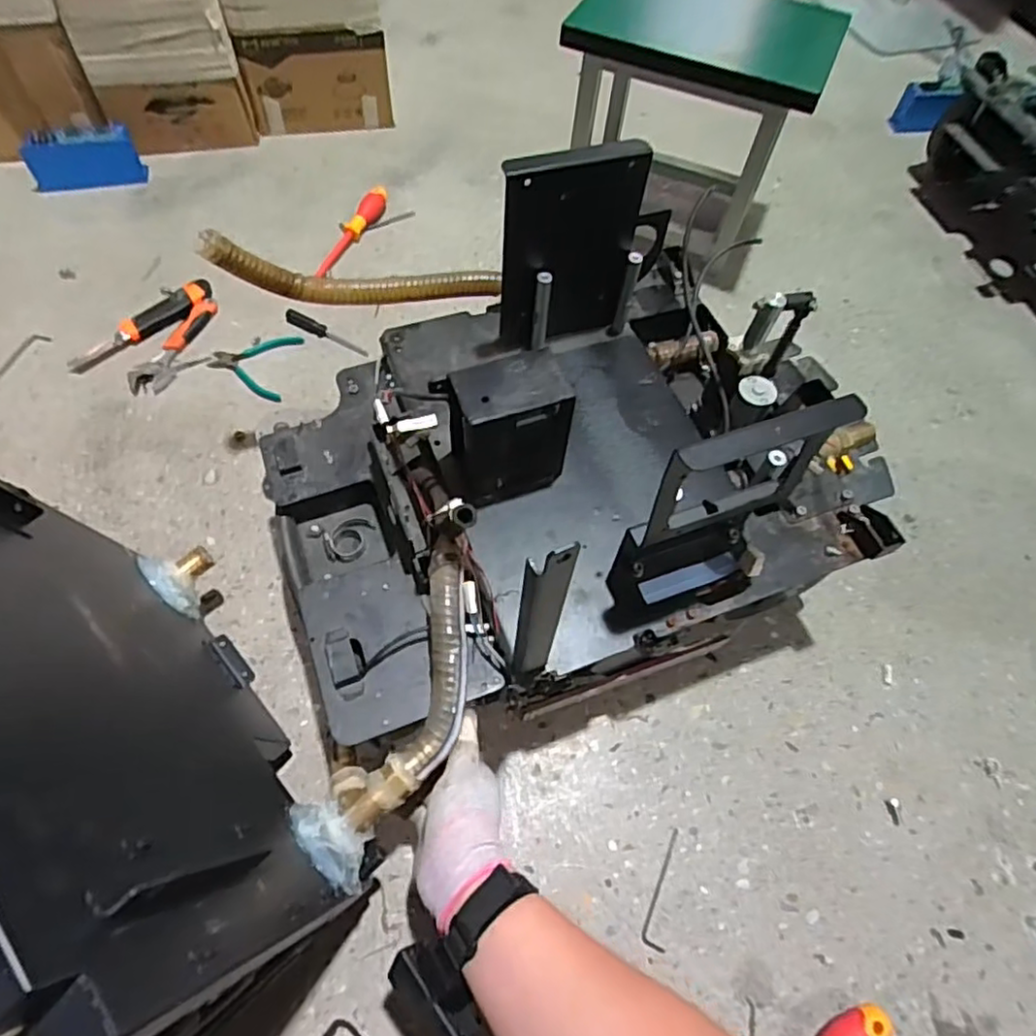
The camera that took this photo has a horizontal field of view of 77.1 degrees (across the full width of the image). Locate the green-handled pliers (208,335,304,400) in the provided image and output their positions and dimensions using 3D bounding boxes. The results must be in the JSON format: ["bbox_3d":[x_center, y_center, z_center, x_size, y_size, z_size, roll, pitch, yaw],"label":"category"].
[{"bbox_3d":[-0.368,-0.214,0.898,0.113,0.007,0.112,10,60,2],"label":"green-handled pliers"}]

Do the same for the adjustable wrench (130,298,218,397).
[{"bbox_3d":[-0.477,-0.243,0.904,0.055,0.012,0.178,15,60,5],"label":"adjustable wrench"}]

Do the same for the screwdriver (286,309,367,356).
[{"bbox_3d":[-0.278,-0.266,0.936,0.138,0.019,0.024,25,62,10],"label":"screwdriver"}]

